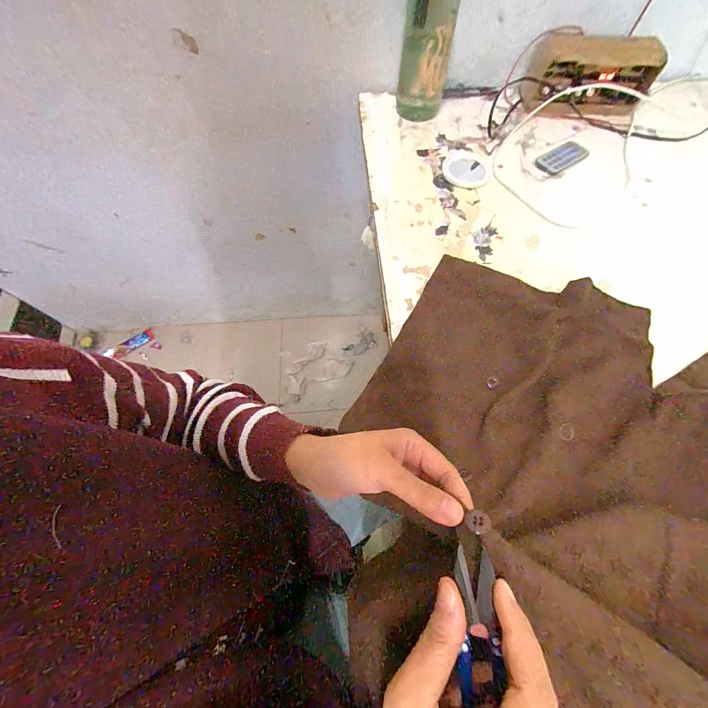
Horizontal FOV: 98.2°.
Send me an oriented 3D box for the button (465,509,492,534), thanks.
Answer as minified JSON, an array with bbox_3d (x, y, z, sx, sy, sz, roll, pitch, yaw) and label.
[{"bbox_3d":[0.072,0.097,0.177,0.013,0.005,0.011,-15,66,-6],"label":"button"}]

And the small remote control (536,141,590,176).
[{"bbox_3d":[0.329,-0.312,0.485,0.083,0.009,0.044,-30,68,-12],"label":"small remote control"}]

